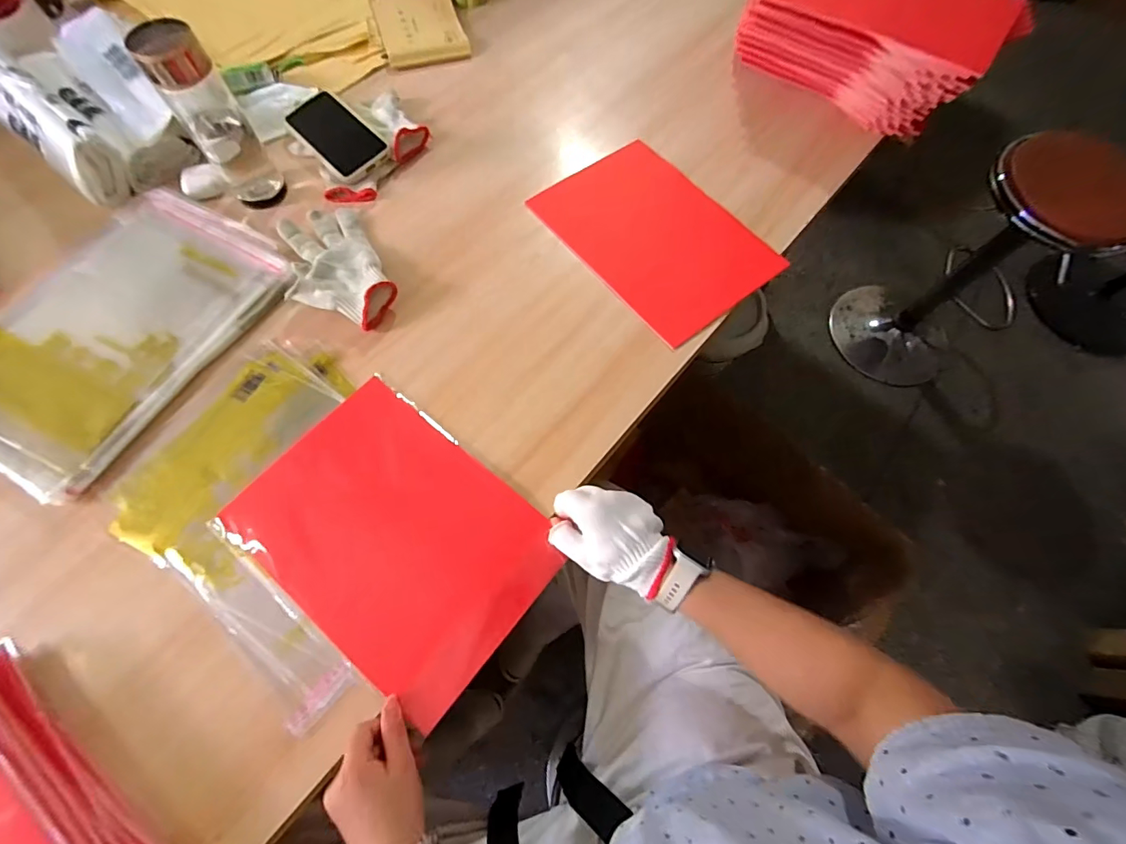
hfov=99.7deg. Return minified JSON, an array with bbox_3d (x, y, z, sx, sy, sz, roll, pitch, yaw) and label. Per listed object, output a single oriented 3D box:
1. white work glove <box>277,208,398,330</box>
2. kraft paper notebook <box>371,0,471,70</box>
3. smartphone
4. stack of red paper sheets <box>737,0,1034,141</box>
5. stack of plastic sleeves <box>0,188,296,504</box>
[{"bbox_3d":[-0.281,-0.188,0.577,0.111,0.034,0.182,-27,70,-12],"label":"white work glove"},{"bbox_3d":[-0.240,-0.666,0.794,0.131,0.014,0.203,-17,68,-8],"label":"kraft paper notebook"},{"bbox_3d":[-0.319,-0.404,0.667,0.082,0.009,0.178,-42,74,-10],"label":"smartphone"},{"bbox_3d":[0.421,-0.542,0.679,0.330,0.154,0.151,37,71,14],"label":"stack of red paper sheets"},{"bbox_3d":[-0.518,-0.116,0.549,0.261,0.018,0.347,29,69,11],"label":"stack of plastic sleeves"}]

